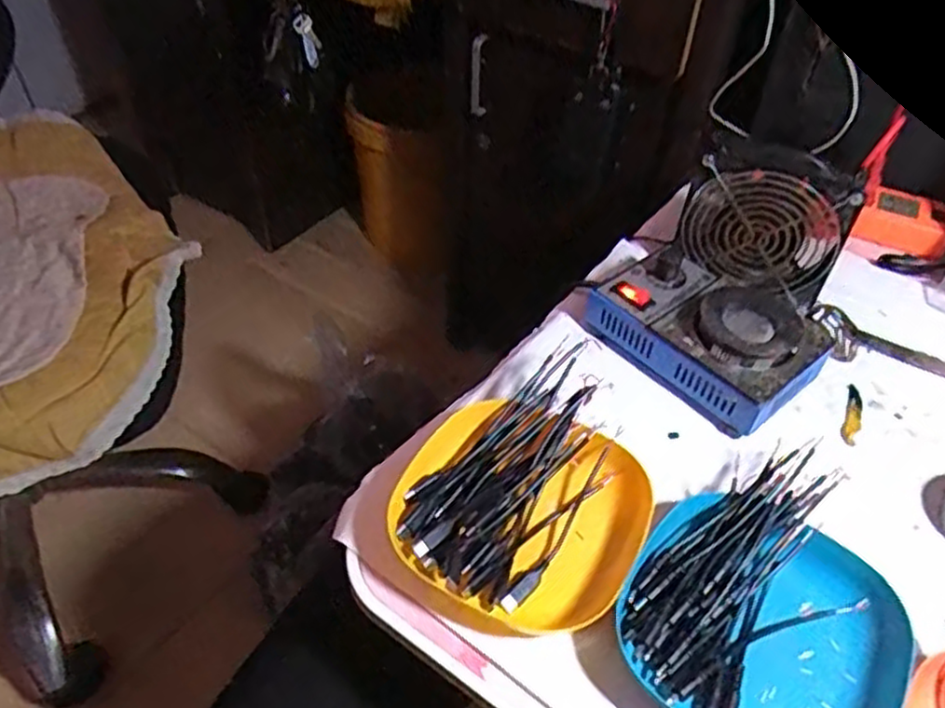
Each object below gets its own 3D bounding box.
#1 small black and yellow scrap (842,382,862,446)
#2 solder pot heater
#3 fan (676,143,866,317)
[{"bbox_3d":[0.272,0.043,0.525,0.012,0.004,0.059,20,49,16],"label":"small black and yellow scrap"},{"bbox_3d":[0.170,-0.020,0.535,0.150,0.064,0.107,36,55,28],"label":"solder pot heater"},{"bbox_3d":[0.224,-0.102,0.565,0.118,0.110,0.034,23,50,19],"label":"fan"}]

